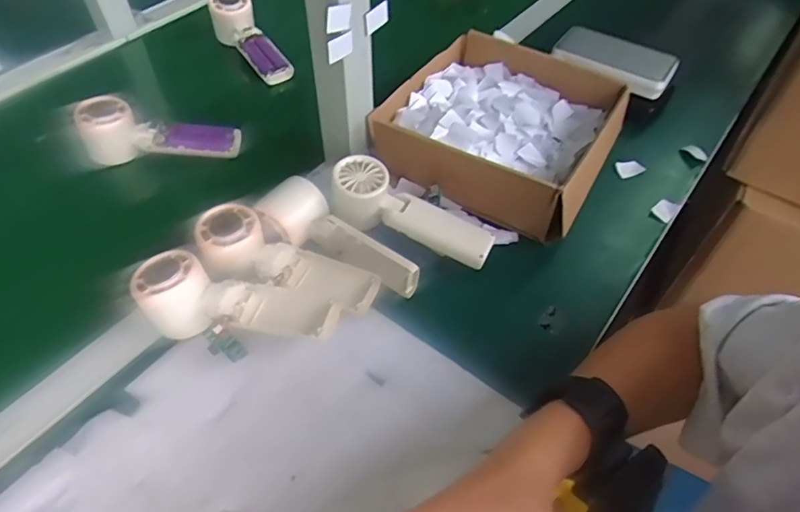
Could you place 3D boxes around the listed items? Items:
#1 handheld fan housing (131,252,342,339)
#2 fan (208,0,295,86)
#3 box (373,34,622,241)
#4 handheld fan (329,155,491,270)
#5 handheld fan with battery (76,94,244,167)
[{"bbox_3d":[-0.134,0.045,0.439,0.167,0.046,0.061,11,52,7],"label":"handheld fan housing"},{"bbox_3d":[-0.200,-0.289,0.720,0.054,0.041,0.161,-31,76,-25],"label":"fan"},{"bbox_3d":[0.111,-0.141,0.594,0.227,0.076,0.220,24,55,16],"label":"box"},{"bbox_3d":[0.010,-0.041,0.513,0.163,0.054,0.054,21,53,13],"label":"handheld fan"},{"bbox_3d":[-0.261,-0.139,0.588,0.159,0.052,0.049,-5,52,-6],"label":"handheld fan with battery"}]

